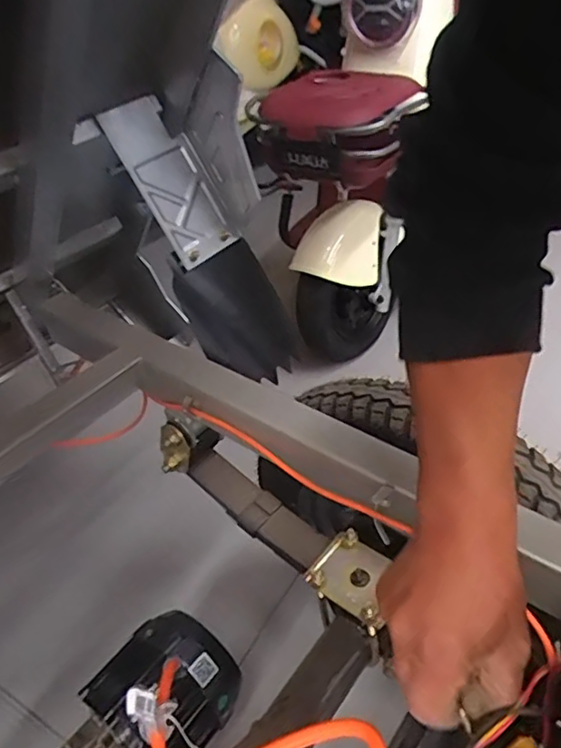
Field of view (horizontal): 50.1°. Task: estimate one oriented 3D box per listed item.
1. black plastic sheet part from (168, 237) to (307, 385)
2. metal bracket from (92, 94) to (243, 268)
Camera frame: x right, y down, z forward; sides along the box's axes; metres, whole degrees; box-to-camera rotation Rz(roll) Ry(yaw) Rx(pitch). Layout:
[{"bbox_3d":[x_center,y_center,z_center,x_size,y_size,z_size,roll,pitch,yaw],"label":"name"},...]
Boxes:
[{"bbox_3d":[-0.051,-0.074,0.802,0.024,0.204,0.163,-1,33,43],"label":"black plastic sheet part"},{"bbox_3d":[-0.138,-0.240,0.750,0.100,0.208,0.043,-35,7,-30],"label":"metal bracket"}]

